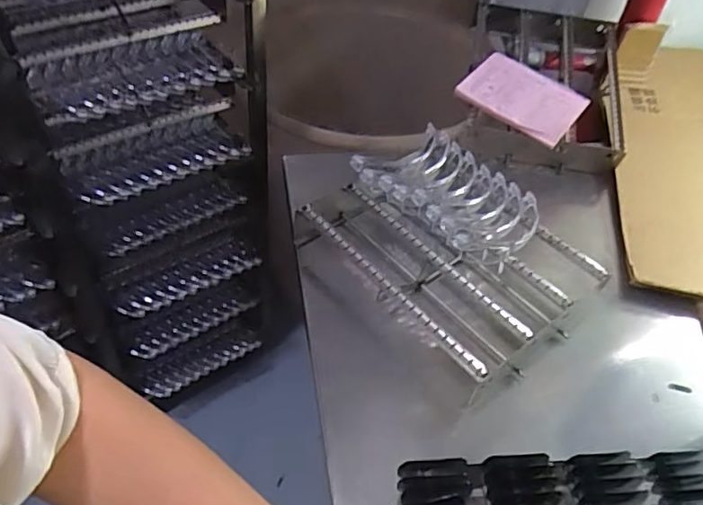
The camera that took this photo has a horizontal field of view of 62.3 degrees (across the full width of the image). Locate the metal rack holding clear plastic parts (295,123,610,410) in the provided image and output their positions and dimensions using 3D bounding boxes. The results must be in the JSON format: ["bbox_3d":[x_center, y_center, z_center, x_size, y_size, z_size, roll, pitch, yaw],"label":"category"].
[{"bbox_3d":[0.125,-0.002,0.731,0.243,0.129,0.313,-31,57,-29],"label":"metal rack holding clear plastic parts"}]

